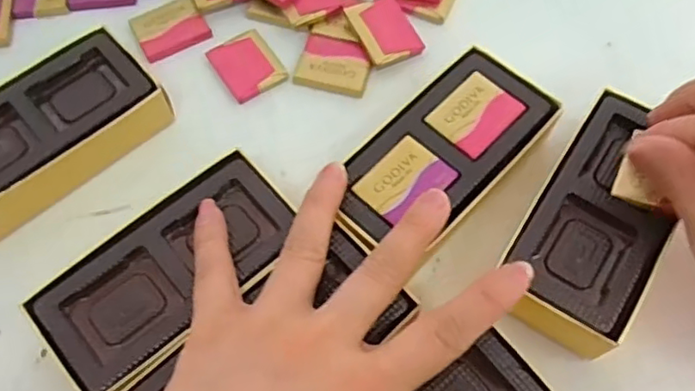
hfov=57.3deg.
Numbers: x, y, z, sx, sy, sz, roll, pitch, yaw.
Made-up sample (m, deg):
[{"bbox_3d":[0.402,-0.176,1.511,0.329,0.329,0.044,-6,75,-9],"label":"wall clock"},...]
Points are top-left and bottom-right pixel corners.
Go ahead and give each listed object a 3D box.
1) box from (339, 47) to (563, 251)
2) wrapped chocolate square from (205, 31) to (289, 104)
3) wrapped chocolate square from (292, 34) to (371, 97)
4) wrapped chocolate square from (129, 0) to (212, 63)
[{"bbox_3d":[0.045,-0.015,0.307,0.056,0.031,0.113,41,71,19],"label":"box"},{"bbox_3d":[-0.056,-0.073,0.352,0.032,0.004,0.042,-29,67,-13],"label":"wrapped chocolate square"},{"bbox_3d":[-0.007,-0.074,0.349,0.038,0.005,0.033,12,65,7],"label":"wrapped chocolate square"},{"bbox_3d":[-0.102,-0.096,0.366,0.038,0.006,0.032,-29,67,-12],"label":"wrapped chocolate square"}]

